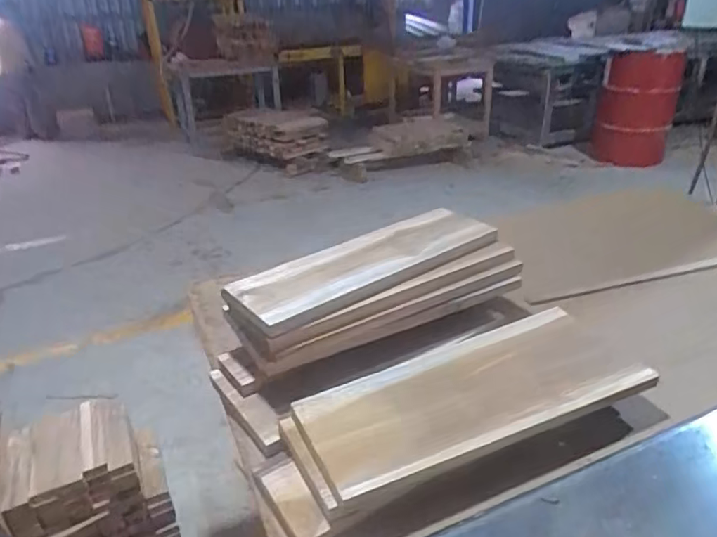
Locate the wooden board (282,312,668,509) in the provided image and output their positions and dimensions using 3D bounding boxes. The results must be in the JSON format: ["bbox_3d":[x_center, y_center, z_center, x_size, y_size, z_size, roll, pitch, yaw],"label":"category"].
[{"bbox_3d":[0.159,0.189,0.835,0.525,0.033,0.224,-13,29,-20],"label":"wooden board"}]

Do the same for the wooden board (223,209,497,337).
[{"bbox_3d":[0.025,-0.015,0.991,0.504,0.032,0.159,-20,32,-31],"label":"wooden board"}]

